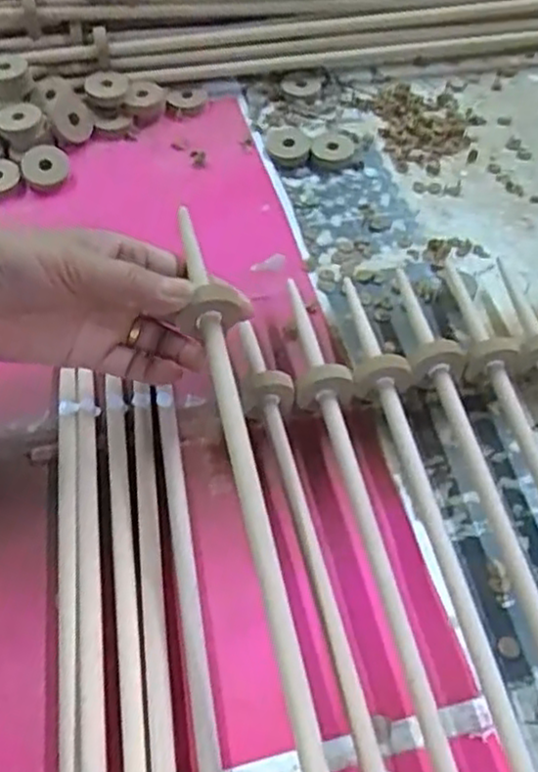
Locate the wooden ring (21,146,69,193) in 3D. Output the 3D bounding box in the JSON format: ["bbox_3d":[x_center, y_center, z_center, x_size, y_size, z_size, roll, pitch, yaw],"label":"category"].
[{"bbox_3d":[-0.168,-0.163,0.551,0.034,0.007,0.039,-19,73,-1],"label":"wooden ring"}]

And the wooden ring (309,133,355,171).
[{"bbox_3d":[0.050,-0.188,0.581,0.034,0.006,0.039,4,52,2],"label":"wooden ring"}]

